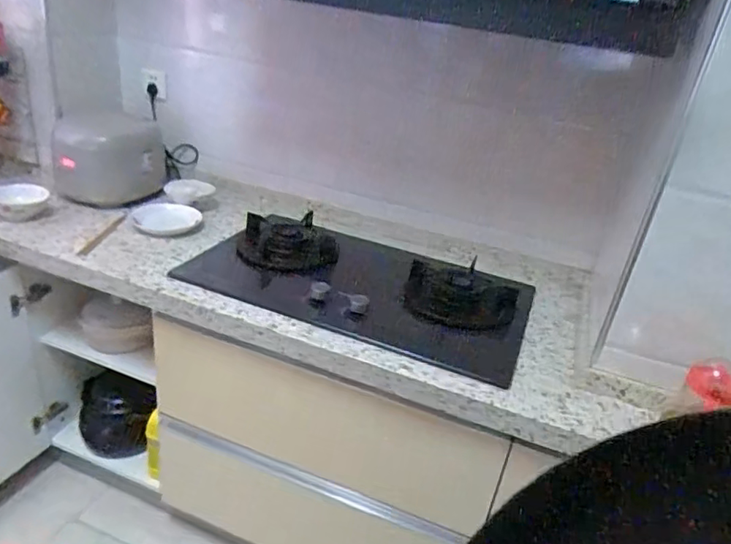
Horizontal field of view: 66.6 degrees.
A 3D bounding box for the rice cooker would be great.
[{"bbox_3d":[-0.708,-0.314,1.539,0.286,0.200,0.238,-6,32,-19],"label":"rice cooker"}]

